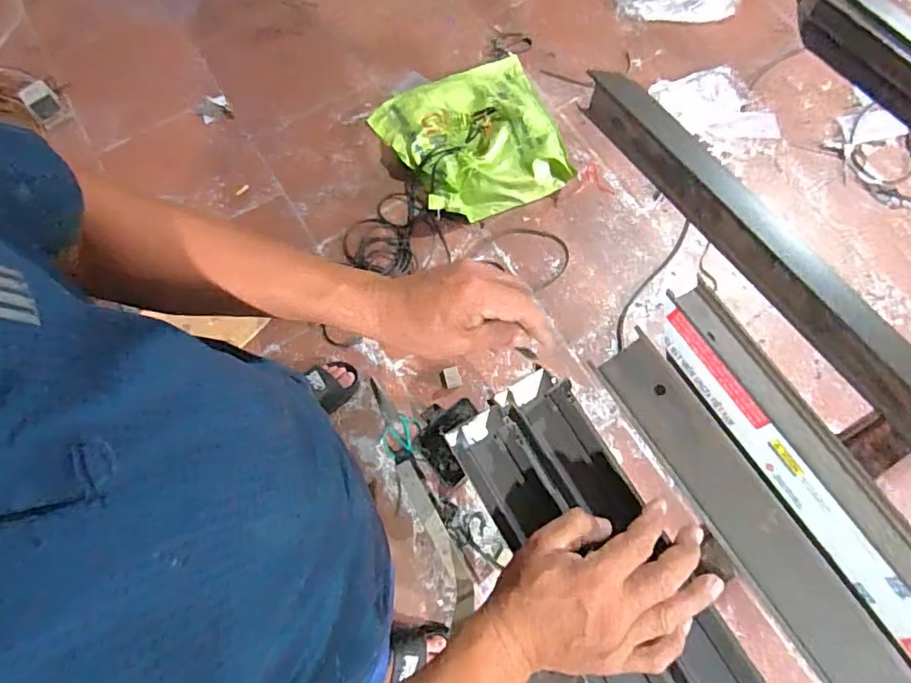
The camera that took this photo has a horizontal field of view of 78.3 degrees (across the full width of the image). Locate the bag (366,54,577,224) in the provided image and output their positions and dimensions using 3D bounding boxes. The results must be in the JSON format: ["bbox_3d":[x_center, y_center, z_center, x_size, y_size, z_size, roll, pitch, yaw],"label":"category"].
[{"bbox_3d":[0.068,-0.572,1.574,0.471,0.090,0.476,-29,73,-7],"label":"bag"}]

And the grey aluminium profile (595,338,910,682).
[{"bbox_3d":[0.436,0.450,0.349,0.056,0.033,1.083,-31,75,-10],"label":"grey aluminium profile"}]

